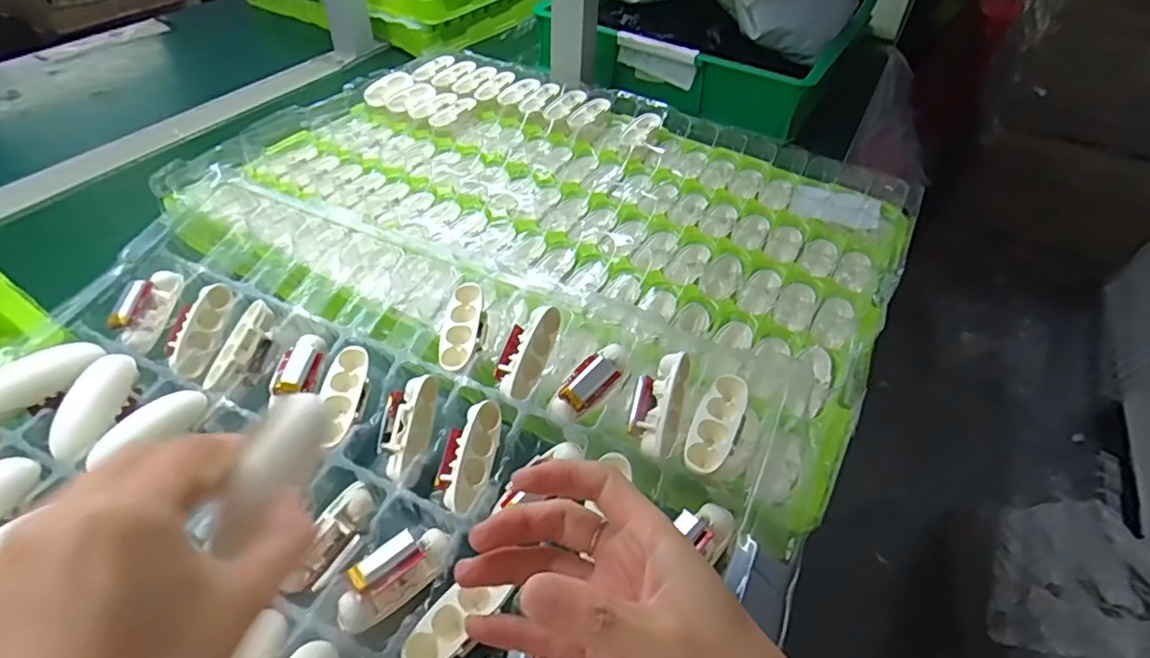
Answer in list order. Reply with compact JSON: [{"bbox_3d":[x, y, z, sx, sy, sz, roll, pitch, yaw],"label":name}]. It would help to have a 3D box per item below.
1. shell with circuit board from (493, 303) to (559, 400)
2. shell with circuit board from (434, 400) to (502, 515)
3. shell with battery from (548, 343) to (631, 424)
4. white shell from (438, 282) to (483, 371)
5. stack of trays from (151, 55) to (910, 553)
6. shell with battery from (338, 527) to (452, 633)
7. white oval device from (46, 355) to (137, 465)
[{"bbox_3d":[-0.030,0.014,0.359,0.027,0.016,0.061,22,75,18],"label":"shell with circuit board"},{"bbox_3d":[-0.061,0.072,0.332,0.028,0.018,0.062,13,65,10],"label":"shell with circuit board"},{"bbox_3d":[0.010,0.032,0.343,0.023,0.019,0.059,37,67,29],"label":"shell with battery"},{"bbox_3d":[-0.071,0.001,0.374,0.022,0.018,0.064,-6,56,12],"label":"white shell"},{"bbox_3d":[-0.029,-0.112,0.514,0.581,0.064,0.423,24,49,19],"label":"stack of trays"},{"bbox_3d":[-0.091,0.124,0.294,0.023,0.021,0.061,36,53,27],"label":"shell with battery"},{"bbox_3d":[-0.286,0.045,0.343,0.018,0.021,0.064,10,63,7],"label":"white oval device"}]

